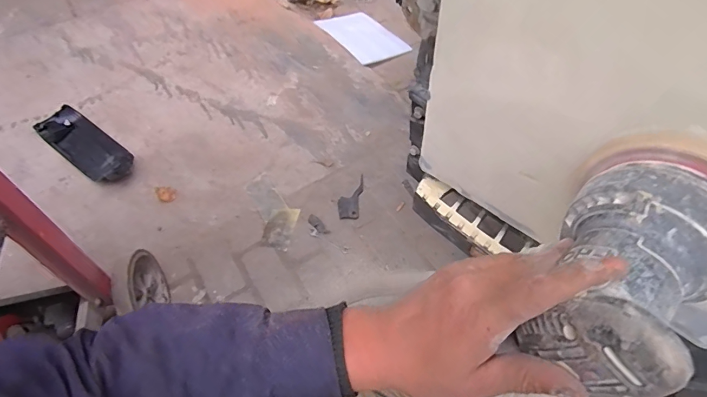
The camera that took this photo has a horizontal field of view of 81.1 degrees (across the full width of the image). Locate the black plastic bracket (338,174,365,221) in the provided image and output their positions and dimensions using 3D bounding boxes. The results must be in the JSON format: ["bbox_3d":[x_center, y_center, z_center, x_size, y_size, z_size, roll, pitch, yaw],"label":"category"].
[{"bbox_3d":[-0.007,-0.008,1.148,0.061,0.018,0.151,6,54,6],"label":"black plastic bracket"}]

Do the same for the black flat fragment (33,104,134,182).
[{"bbox_3d":[-0.744,-0.147,1.153,0.309,0.059,0.121,34,61,7],"label":"black flat fragment"}]

